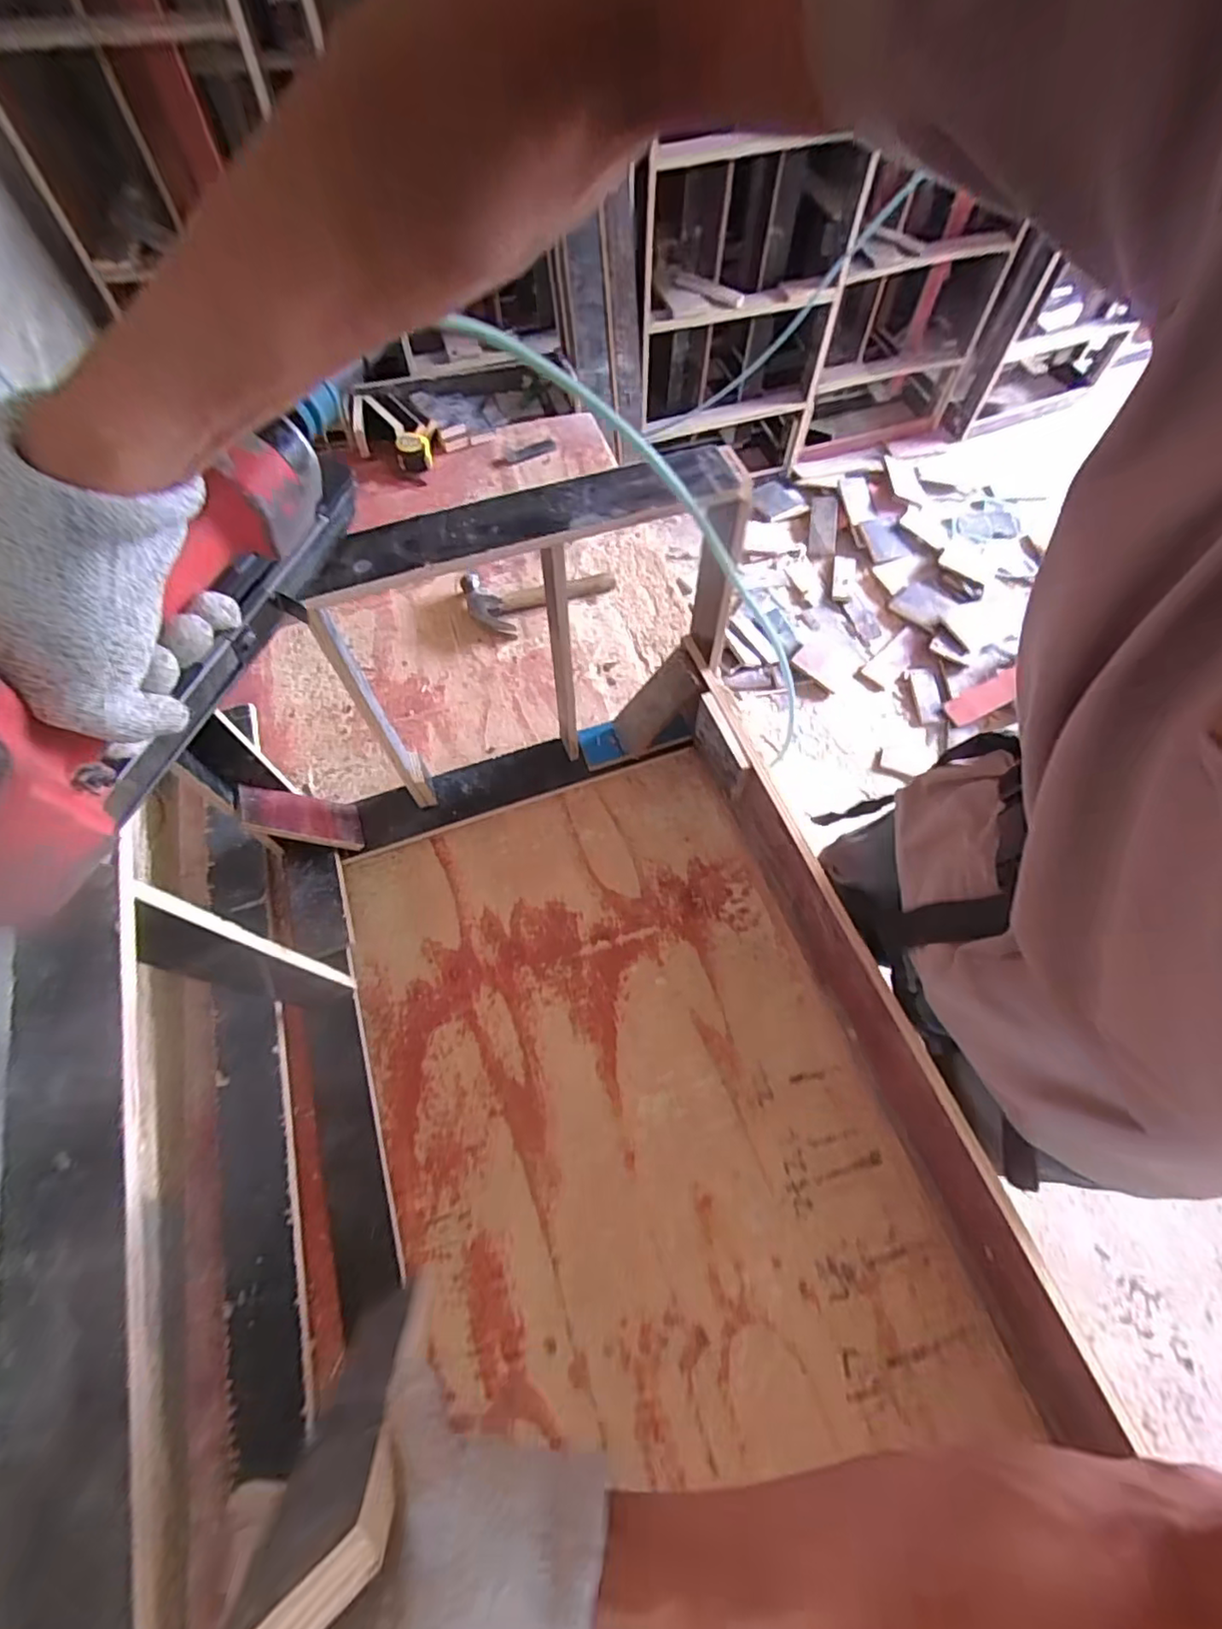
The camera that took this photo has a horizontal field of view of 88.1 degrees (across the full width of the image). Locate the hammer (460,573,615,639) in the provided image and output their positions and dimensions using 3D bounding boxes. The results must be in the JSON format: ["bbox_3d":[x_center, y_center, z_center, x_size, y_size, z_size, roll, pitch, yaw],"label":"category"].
[{"bbox_3d":[-0.111,-0.346,1.022,0.244,0.034,0.120,-10,64,-3],"label":"hammer"}]

